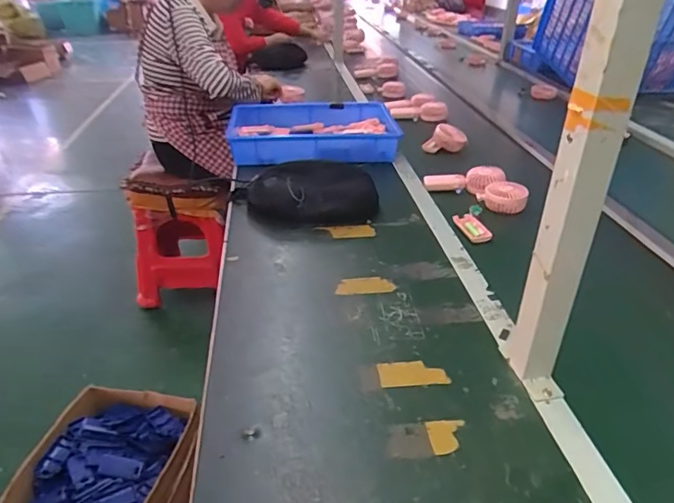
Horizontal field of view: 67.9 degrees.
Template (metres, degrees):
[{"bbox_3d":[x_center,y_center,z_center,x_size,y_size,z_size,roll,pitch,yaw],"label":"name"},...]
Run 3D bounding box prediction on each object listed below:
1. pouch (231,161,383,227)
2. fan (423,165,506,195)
[{"bbox_3d":[-0.066,-0.121,1.010,0.290,0.095,0.148,-3,31,-6],"label":"pouch"},{"bbox_3d":[0.293,-0.160,1.153,0.175,0.043,0.076,-6,29,16],"label":"fan"}]

